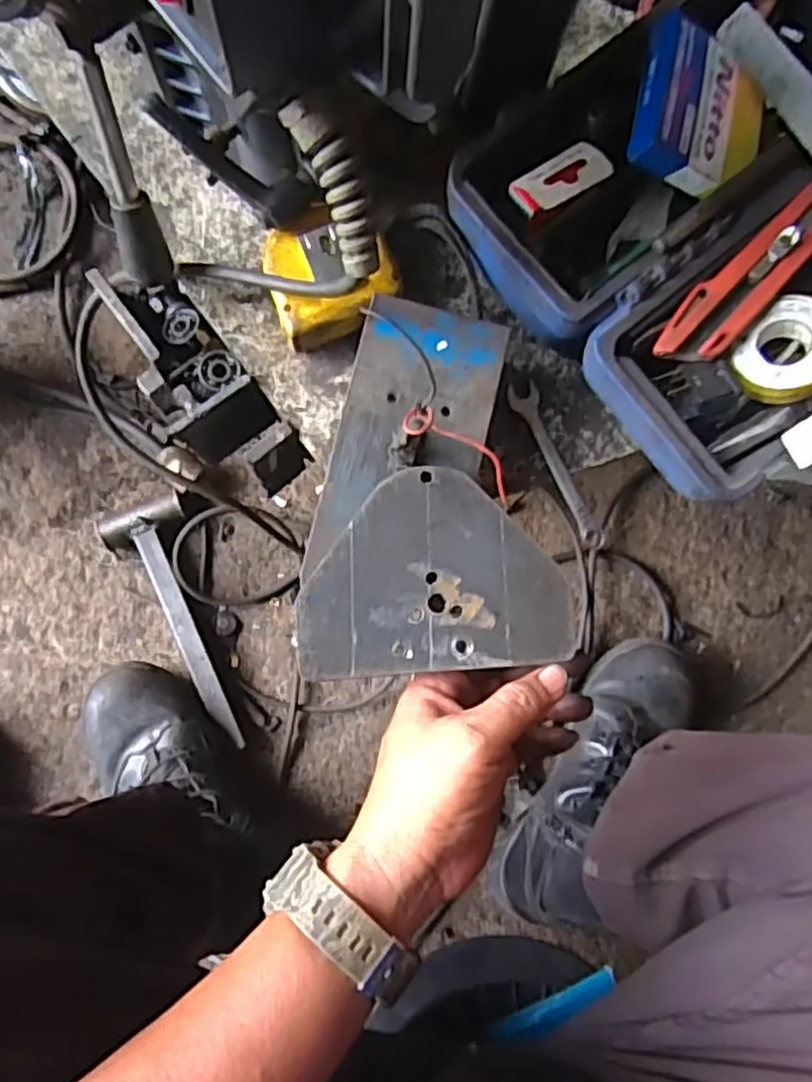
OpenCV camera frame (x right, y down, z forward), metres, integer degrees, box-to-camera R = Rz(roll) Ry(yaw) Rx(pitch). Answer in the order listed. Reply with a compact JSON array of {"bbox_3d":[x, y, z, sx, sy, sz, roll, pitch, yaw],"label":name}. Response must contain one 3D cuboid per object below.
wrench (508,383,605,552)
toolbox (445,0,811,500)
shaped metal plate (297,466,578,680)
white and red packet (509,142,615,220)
[{"bbox_3d":[0.091,-0.045,0.439,0.018,0.006,0.108,-22,85,-6],"label":"wrench"},{"bbox_3d":[0.193,-0.188,0.403,0.278,0.081,0.238,-40,87,-8],"label":"toolbox"},{"bbox_3d":[0.015,0.015,0.375,0.138,0.005,0.101,-3,85,-6],"label":"shaped metal plate"},{"bbox_3d":[0.085,-0.197,0.394,0.052,0.005,0.024,-31,86,-7],"label":"white and red packet"}]

